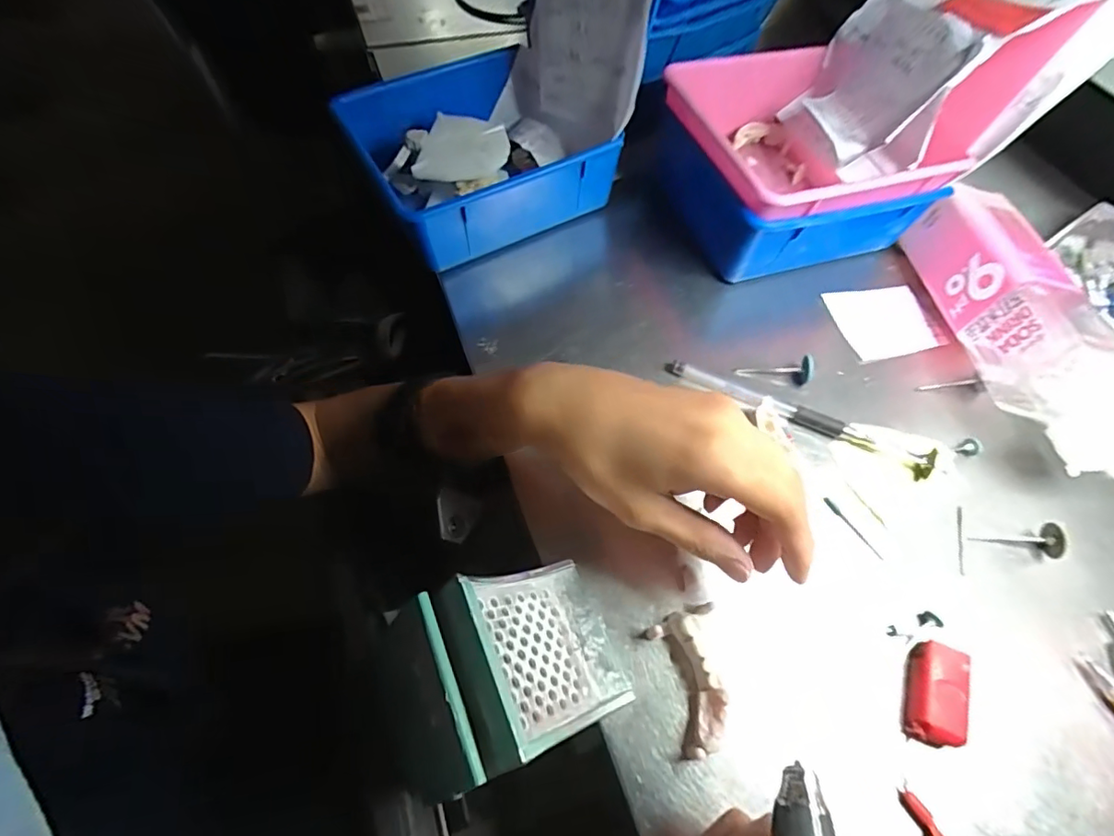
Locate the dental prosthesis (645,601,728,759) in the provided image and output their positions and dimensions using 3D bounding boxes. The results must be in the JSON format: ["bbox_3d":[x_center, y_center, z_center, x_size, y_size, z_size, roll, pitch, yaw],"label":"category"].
[{"bbox_3d":[0.064,0.126,0.263,0.032,0.017,0.068,0,62,-4],"label":"dental prosthesis"}]

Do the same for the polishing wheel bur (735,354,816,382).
[{"bbox_3d":[0.143,-0.031,0.357,0.049,0.014,0.012,-3,61,13],"label":"polishing wheel bur"}]

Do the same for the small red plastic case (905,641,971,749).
[{"bbox_3d":[0.183,0.134,0.261,0.023,0.017,0.044,21,63,8],"label":"small red plastic case"}]

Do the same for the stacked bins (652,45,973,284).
[{"bbox_3d":[0.176,-0.194,0.409,0.163,0.079,0.149,-17,62,-12],"label":"stacked bins"}]

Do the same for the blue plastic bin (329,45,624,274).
[{"bbox_3d":[-0.066,-0.205,0.415,0.165,0.061,0.158,-28,67,-17],"label":"blue plastic bin"}]

